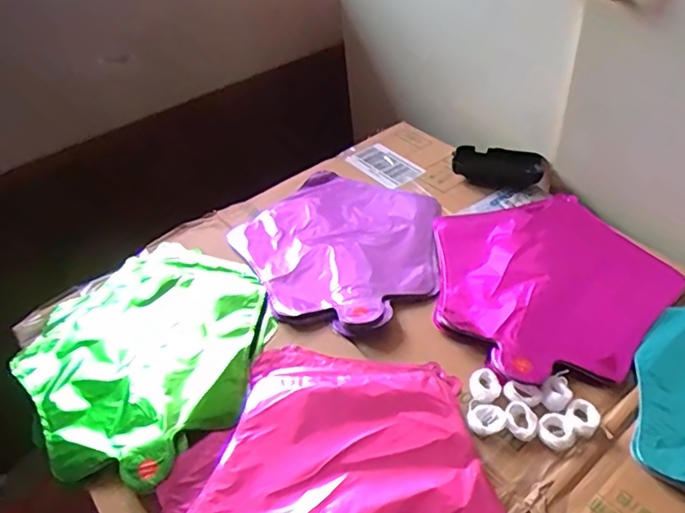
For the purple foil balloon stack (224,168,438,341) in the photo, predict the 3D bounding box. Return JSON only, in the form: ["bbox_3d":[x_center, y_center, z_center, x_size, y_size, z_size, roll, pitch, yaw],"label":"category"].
[{"bbox_3d":[0.008,-0.020,0.611,0.221,0.015,0.241,-23,45,-19],"label":"purple foil balloon stack"}]

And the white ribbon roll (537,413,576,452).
[{"bbox_3d":[0.168,0.138,0.432,0.028,0.007,0.028,-3,42,3],"label":"white ribbon roll"}]

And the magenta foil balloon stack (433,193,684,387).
[{"bbox_3d":[0.202,0.016,0.553,0.237,0.015,0.236,-21,44,-17],"label":"magenta foil balloon stack"}]

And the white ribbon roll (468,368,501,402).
[{"bbox_3d":[0.119,0.109,0.466,0.025,0.005,0.030,-12,42,-8],"label":"white ribbon roll"}]

